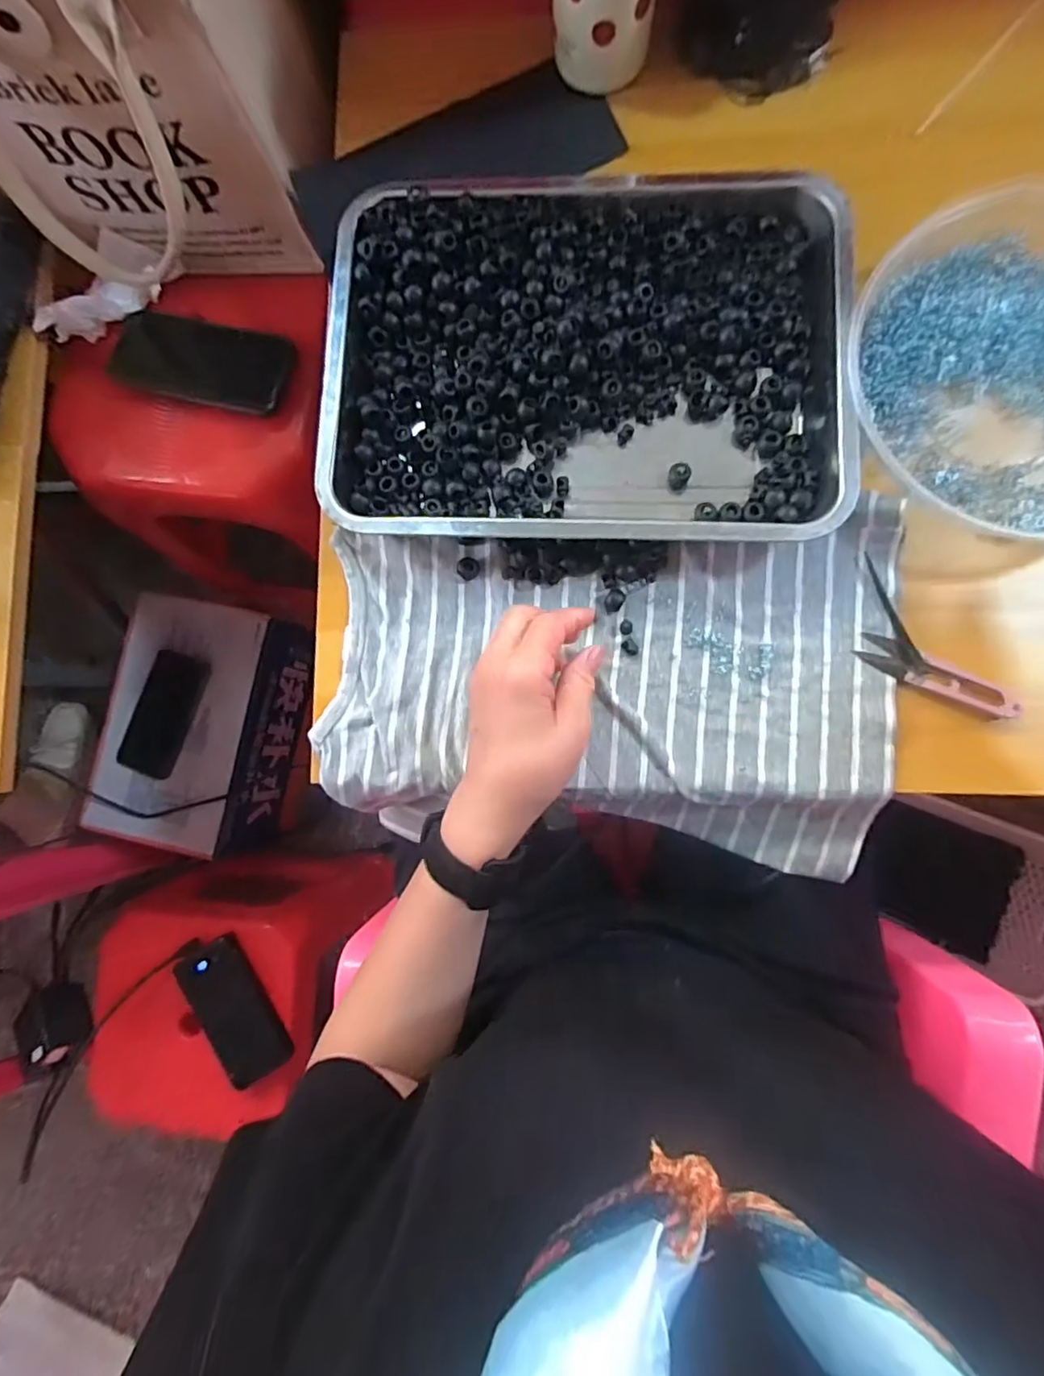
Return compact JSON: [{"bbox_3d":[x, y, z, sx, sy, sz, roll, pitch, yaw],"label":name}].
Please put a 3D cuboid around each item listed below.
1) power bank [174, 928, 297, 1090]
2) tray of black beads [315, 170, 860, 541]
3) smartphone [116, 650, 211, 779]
[{"bbox_3d":[-0.322,0.360,0.673,0.072,0.028,0.155,-36,83,1],"label":"power bank"},{"bbox_3d":[0.041,-0.226,0.415,0.339,0.044,0.254,1,85,6],"label":"tray of black beads"},{"bbox_3d":[-0.487,0.034,0.817,0.082,0.013,0.168,19,87,7],"label":"smartphone"}]

